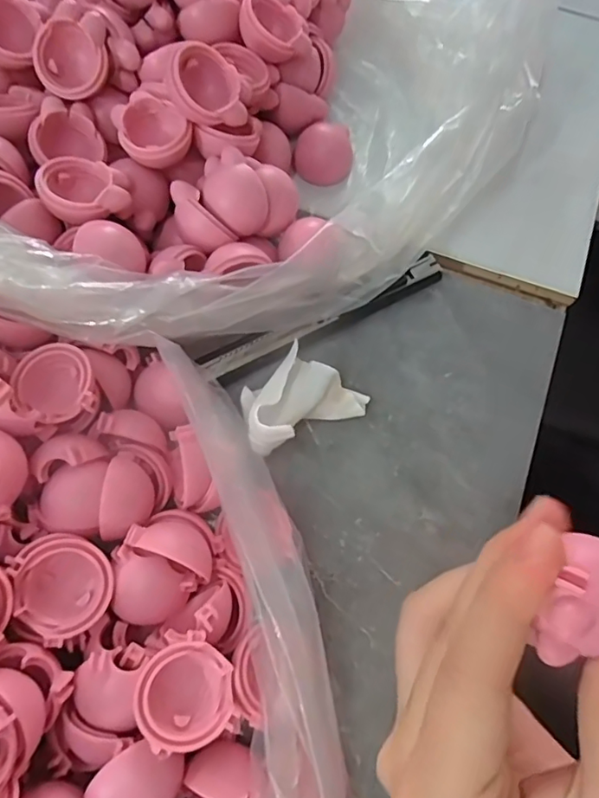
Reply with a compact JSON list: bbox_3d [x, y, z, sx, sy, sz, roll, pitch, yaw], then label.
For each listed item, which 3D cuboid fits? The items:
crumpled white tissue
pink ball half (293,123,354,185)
[{"bbox_3d":[-0.001,-0.001,0.217,0.051,0.033,0.032,-28,74,-12],"label":"crumpled white tissue"},{"bbox_3d":[0.011,-0.122,0.266,0.027,0.010,0.028,27,98,4],"label":"pink ball half"}]

